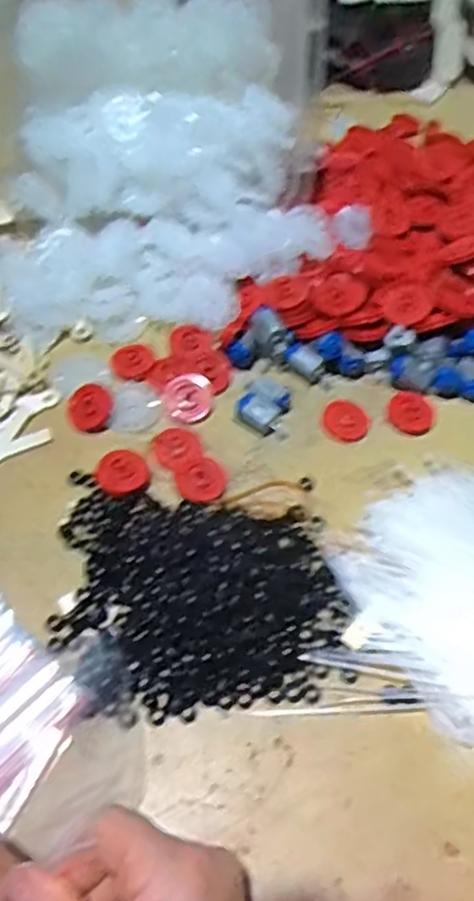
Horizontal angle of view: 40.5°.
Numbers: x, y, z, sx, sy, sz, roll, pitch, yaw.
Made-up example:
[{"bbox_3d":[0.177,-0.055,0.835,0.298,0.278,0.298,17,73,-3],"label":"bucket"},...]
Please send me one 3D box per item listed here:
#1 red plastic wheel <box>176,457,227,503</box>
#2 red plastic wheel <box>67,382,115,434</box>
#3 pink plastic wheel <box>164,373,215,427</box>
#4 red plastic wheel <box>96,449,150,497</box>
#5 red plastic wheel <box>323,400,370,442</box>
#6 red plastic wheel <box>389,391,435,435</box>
[{"bbox_3d":[-0.022,0.019,0.404,0.031,0.006,0.029,2,56,-2],"label":"red plastic wheel"},{"bbox_3d":[-0.098,-0.029,0.430,0.030,0.006,0.037,-19,59,-16],"label":"red plastic wheel"},{"bbox_3d":[-0.032,-0.035,0.442,0.033,0.004,0.039,-16,74,-16],"label":"pink plastic wheel"},{"bbox_3d":[-0.071,0.013,0.400,0.030,0.005,0.031,2,56,-2],"label":"red plastic wheel"},{"bbox_3d":[0.075,-0.020,0.438,0.029,0.004,0.031,2,56,-2],"label":"red plastic wheel"},{"bbox_3d":[0.121,-0.027,0.442,0.031,0.007,0.034,2,56,-2],"label":"red plastic wheel"}]

